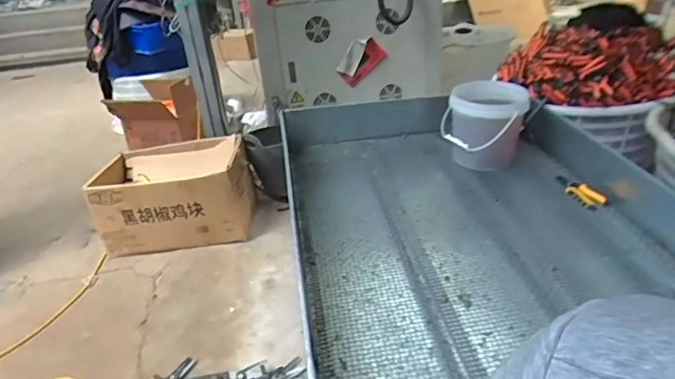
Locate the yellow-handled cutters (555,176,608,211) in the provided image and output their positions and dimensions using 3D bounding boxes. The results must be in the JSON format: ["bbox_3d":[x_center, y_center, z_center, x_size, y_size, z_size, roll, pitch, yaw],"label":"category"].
[{"bbox_3d":[0.644,0.004,1.299,0.060,0.030,0.150,-14,28,-18],"label":"yellow-handled cutters"}]

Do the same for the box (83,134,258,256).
[{"bbox_3d":[-0.533,0.014,1.679,0.488,0.276,0.350,-2,29,6],"label":"box"}]

